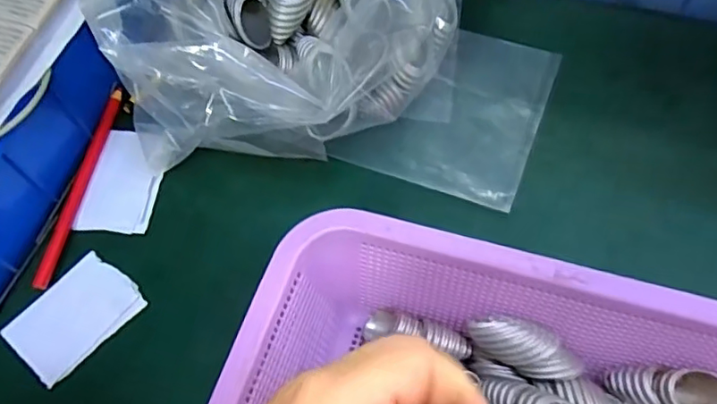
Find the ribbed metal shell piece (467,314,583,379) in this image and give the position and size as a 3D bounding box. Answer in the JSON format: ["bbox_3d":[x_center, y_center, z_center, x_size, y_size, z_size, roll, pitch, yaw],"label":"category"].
[{"bbox_3d":[0.090,0.078,0.314,0.063,0.018,0.023,23,65,0],"label":"ribbed metal shell piece"}]

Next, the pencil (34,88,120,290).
[{"bbox_3d":[-0.198,-0.014,0.418,0.009,0.012,0.156,6,62,7],"label":"pencil"}]

